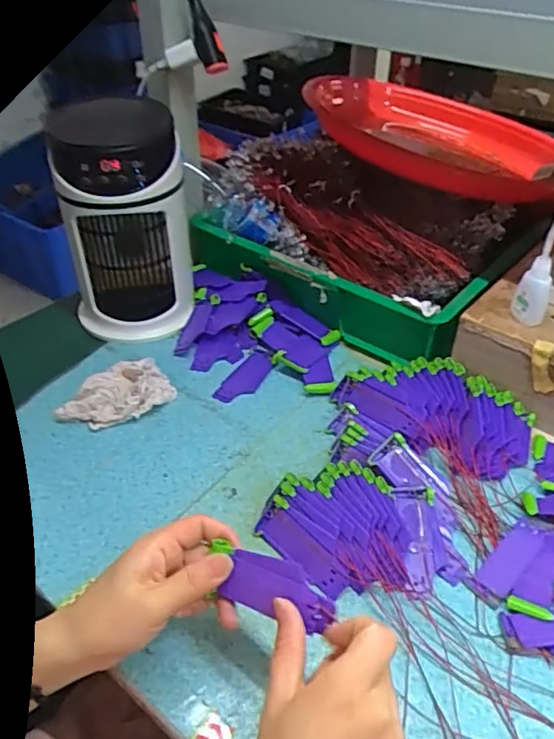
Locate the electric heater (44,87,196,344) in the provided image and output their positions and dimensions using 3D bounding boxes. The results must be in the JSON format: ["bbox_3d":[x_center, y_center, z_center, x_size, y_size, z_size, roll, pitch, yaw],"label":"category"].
[{"bbox_3d":[-0.169,-0.156,0.665,0.134,0.227,0.115,-10,41,-10],"label":"electric heater"}]

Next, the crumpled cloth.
[{"bbox_3d":[-0.162,0.029,0.597,0.110,0.027,0.062,-31,48,-31],"label":"crumpled cloth"}]

